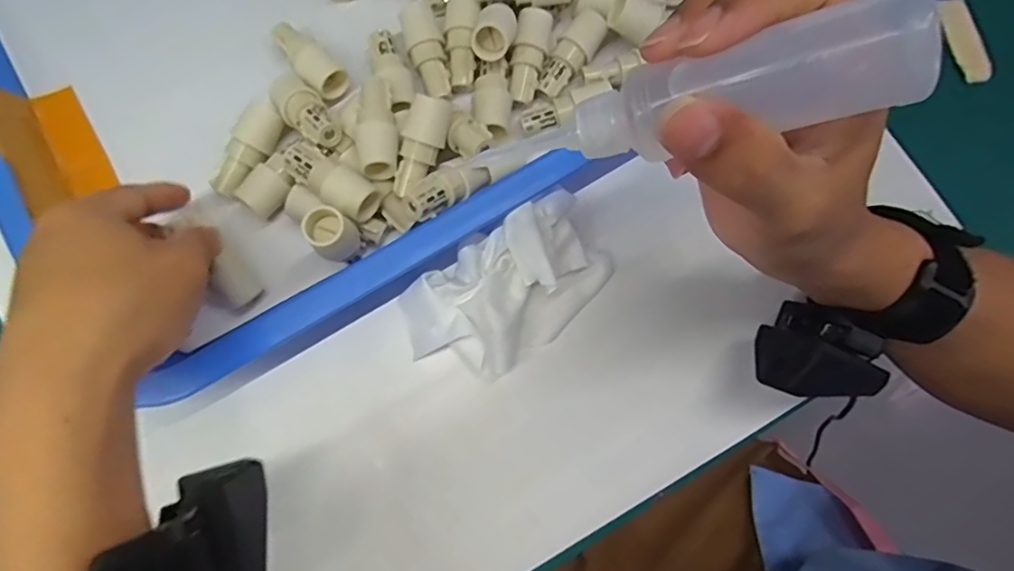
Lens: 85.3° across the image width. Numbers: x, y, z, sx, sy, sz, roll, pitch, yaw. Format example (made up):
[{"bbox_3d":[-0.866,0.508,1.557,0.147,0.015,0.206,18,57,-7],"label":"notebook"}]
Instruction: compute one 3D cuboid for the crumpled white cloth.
[{"bbox_3d":[0.000,0.003,0.300,0.116,0.040,0.069,-39,80,-8],"label":"crumpled white cloth"}]

